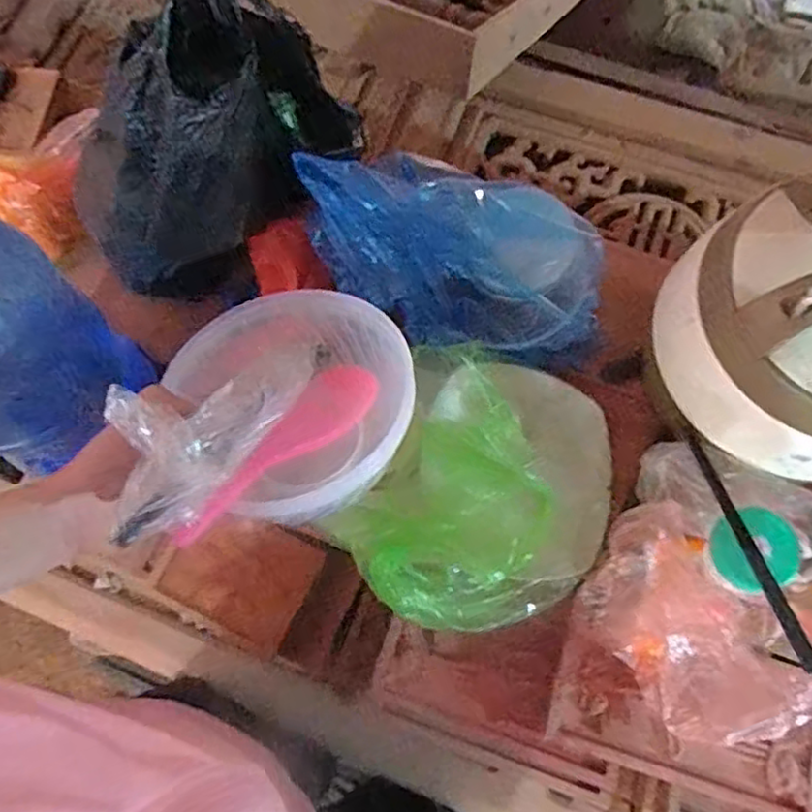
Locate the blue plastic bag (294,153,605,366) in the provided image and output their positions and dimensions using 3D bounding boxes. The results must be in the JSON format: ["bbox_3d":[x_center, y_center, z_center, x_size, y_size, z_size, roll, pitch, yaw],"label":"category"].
[{"bbox_3d":[0.053,-0.145,0.664,0.319,0.070,0.179,8,100,-11],"label":"blue plastic bag"}]

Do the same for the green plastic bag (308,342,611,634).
[{"bbox_3d":[0.071,0.072,0.635,0.238,0.096,0.273,26,75,9],"label":"green plastic bag"}]

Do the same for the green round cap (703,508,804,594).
[{"bbox_3d":[0.301,0.127,0.591,0.073,0.007,0.073,-1,88,15],"label":"green round cap"}]

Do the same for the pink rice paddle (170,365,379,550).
[{"bbox_3d":[-0.083,0.026,0.459,0.048,0.025,0.194,35,44,11],"label":"pink rice paddle"}]

